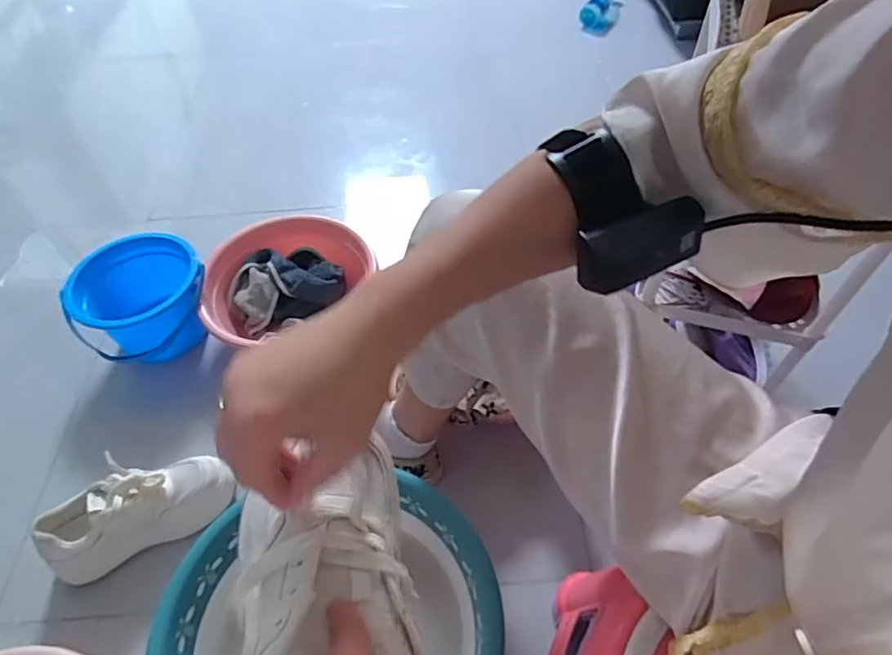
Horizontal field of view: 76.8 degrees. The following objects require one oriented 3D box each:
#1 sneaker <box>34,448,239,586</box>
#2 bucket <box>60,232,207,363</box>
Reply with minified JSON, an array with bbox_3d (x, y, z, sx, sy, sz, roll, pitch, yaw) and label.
[{"bbox_3d":[-0.417,0.244,0.762,0.231,0.102,0.080,-26,56,-17],"label":"sneaker"},{"bbox_3d":[-0.511,-0.044,0.958,0.206,0.123,0.190,-1,52,2],"label":"bucket"}]

